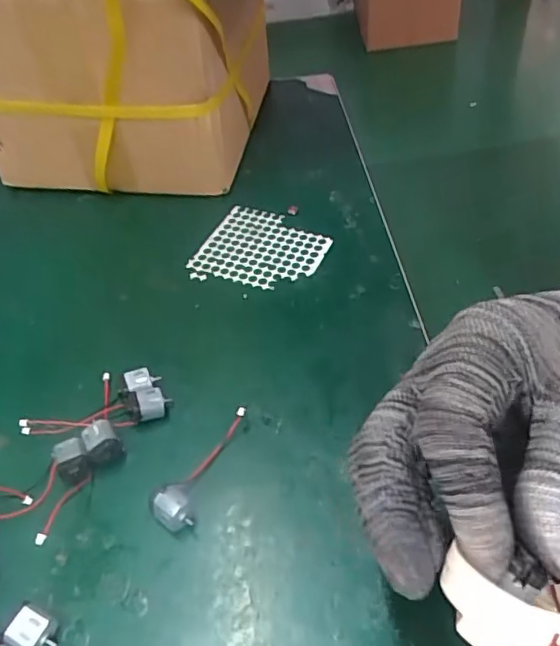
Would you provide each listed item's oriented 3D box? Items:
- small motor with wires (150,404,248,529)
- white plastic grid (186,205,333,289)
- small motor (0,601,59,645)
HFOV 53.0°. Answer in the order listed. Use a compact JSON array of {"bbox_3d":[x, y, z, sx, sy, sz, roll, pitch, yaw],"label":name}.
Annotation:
[{"bbox_3d":[-0.045,0.079,0.339,0.024,0.018,0.090,15,49,18],"label":"small motor with wires"},{"bbox_3d":[-0.016,-0.064,0.480,0.103,0.004,0.092,16,50,18],"label":"white plastic grid"},{"bbox_3d":[-0.122,0.153,0.277,0.023,0.017,0.019,16,50,18],"label":"small motor"}]

